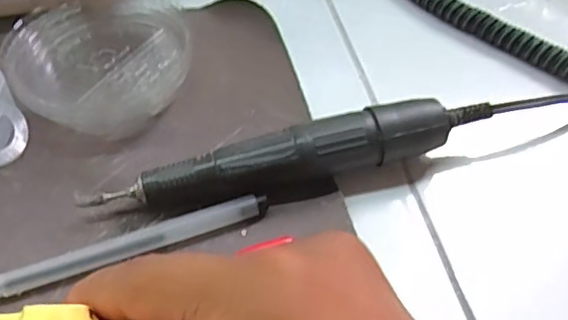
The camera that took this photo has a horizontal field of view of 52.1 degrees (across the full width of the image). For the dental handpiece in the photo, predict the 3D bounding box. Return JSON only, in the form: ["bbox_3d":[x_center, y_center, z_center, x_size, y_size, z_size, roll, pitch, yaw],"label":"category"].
[{"bbox_3d":[0.007,0.000,0.270,0.186,0.027,0.022,-11,54,-11],"label":"dental handpiece"}]

